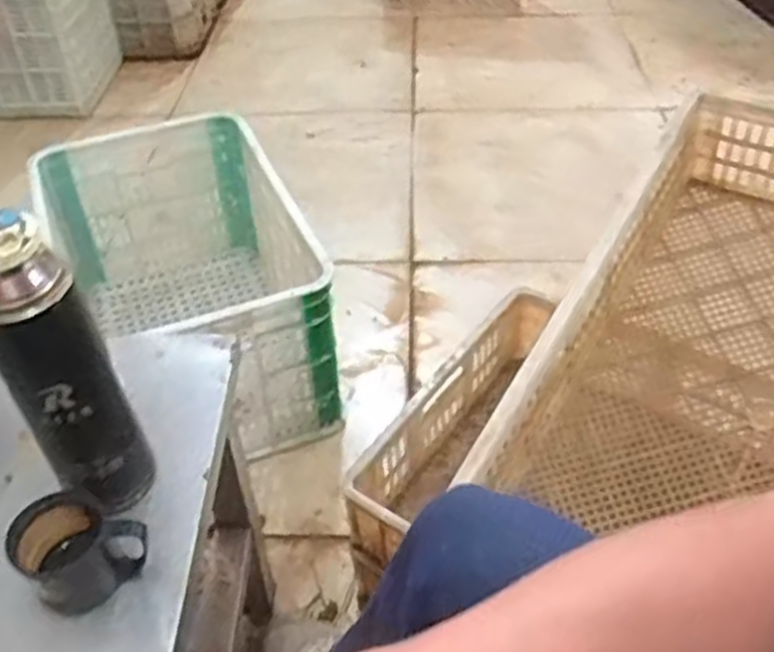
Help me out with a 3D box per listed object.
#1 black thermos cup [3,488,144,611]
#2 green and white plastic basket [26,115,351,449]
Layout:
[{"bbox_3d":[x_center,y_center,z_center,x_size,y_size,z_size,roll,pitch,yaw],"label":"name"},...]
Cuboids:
[{"bbox_3d":[-0.208,0.147,0.542,0.080,0.054,0.072,-24,46,-23],"label":"black thermos cup"},{"bbox_3d":[-0.308,-0.058,1.251,0.335,0.298,0.548,-18,44,-17],"label":"green and white plastic basket"}]

